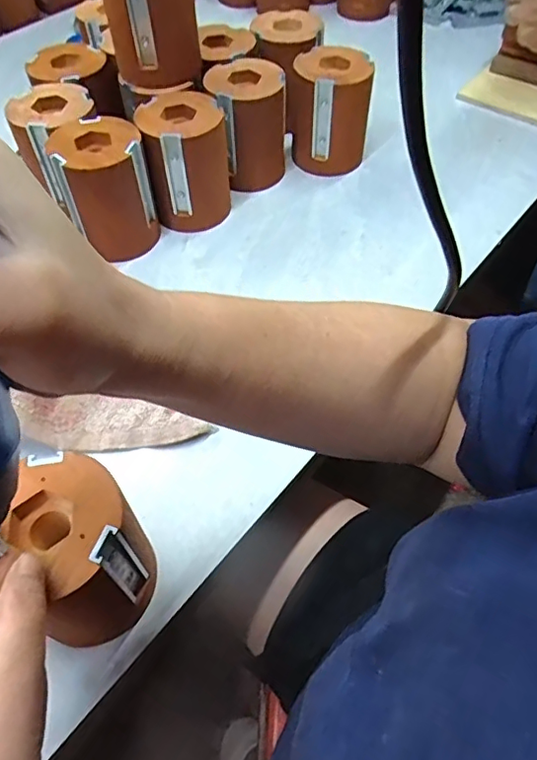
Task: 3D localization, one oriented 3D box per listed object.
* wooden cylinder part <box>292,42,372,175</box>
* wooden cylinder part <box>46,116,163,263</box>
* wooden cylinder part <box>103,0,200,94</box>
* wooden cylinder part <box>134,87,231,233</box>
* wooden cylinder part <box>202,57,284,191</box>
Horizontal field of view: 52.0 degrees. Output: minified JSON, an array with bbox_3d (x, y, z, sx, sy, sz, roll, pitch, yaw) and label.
[{"bbox_3d":[0.063,-0.277,0.566,0.081,0.107,0.066,7,56,4],"label":"wooden cylinder part"},{"bbox_3d":[-0.148,-0.173,0.504,0.076,0.100,0.075,-23,59,-16],"label":"wooden cylinder part"},{"bbox_3d":[-0.103,-0.324,0.488,0.078,0.102,0.075,-5,56,-5],"label":"wooden cylinder part"},{"bbox_3d":[-0.076,-0.206,0.527,0.079,0.101,0.070,-5,56,-5],"label":"wooden cylinder part"},{"bbox_3d":[-0.020,-0.257,0.557,0.076,0.102,0.084,3,55,1],"label":"wooden cylinder part"}]

